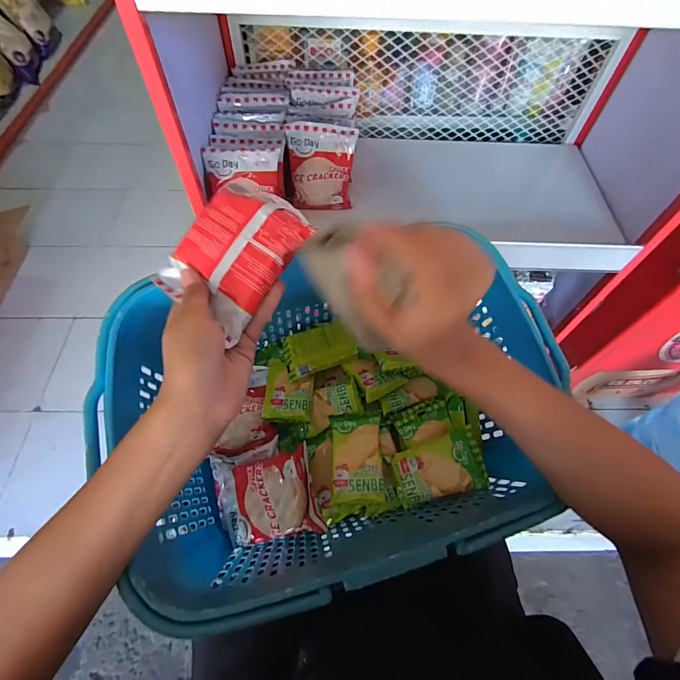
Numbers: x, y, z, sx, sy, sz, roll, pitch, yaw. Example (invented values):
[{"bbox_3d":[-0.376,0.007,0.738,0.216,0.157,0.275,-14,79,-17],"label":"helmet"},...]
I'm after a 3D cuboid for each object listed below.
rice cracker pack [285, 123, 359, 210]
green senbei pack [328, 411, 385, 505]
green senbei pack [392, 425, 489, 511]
[{"bbox_3d":[-0.027,-0.240,0.533,0.089,0.106,0.028,2,33,-3],"label":"rice cracker pack"},{"bbox_3d":[0.019,0.126,0.415,0.054,0.014,0.094,-1,59,-2],"label":"green senbei pack"},{"bbox_3d":[0.105,0.137,0.408,0.092,0.026,0.058,-21,72,12],"label":"green senbei pack"}]

